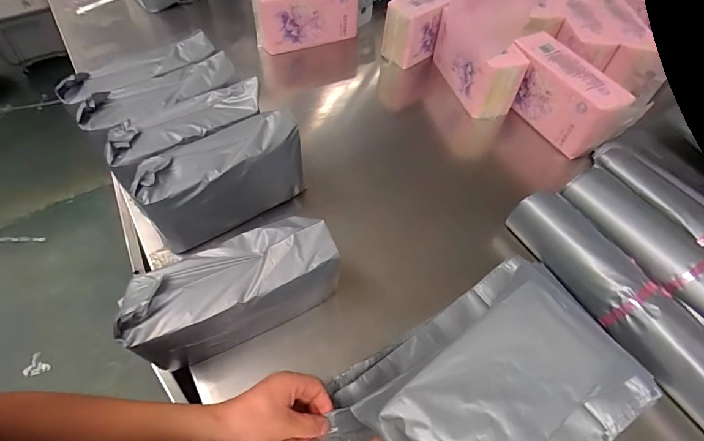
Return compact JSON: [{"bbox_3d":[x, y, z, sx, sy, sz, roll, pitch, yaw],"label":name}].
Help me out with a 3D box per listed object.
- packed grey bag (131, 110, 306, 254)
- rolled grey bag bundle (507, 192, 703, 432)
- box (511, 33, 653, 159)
[{"bbox_3d":[-0.197,-0.069,0.603,0.239,0.138,0.089,-29,62,-19],"label":"packed grey bag"},{"bbox_3d":[0.406,0.111,0.556,0.101,0.067,0.401,-26,62,-18],"label":"rolled grey bag bundle"},{"bbox_3d":[0.438,-0.265,0.799,0.121,0.117,0.260,-24,61,-16],"label":"box"}]

